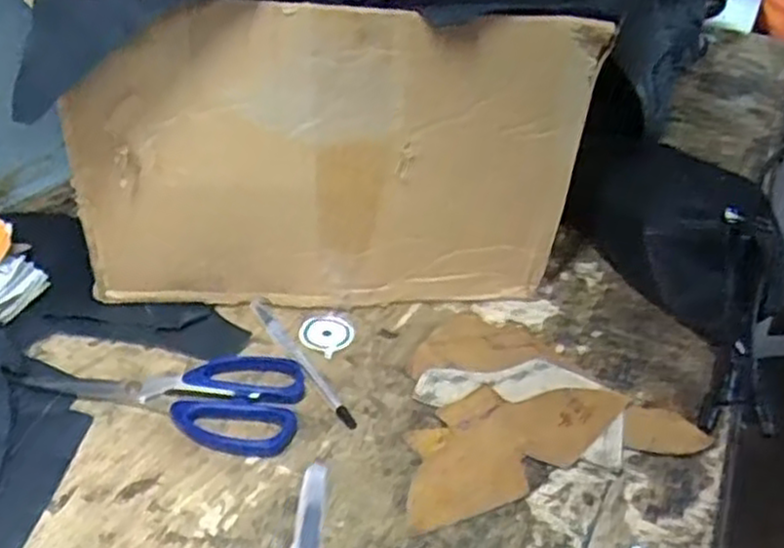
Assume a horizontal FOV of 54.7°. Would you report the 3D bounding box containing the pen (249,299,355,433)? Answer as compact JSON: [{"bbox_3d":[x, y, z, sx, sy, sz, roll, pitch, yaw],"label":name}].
[{"bbox_3d":[-0.065,0.059,0.530,0.015,0.009,0.139,-15,39,-27],"label":"pen"}]

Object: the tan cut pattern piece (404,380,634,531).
[{"bbox_3d":[0.072,0.103,0.490,0.170,0.006,0.078,-22,47,-27],"label":"tan cut pattern piece"}]

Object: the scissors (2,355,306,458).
[{"bbox_3d":[-0.150,0.071,0.505,0.188,0.012,0.080,12,35,10],"label":"scissors"}]

